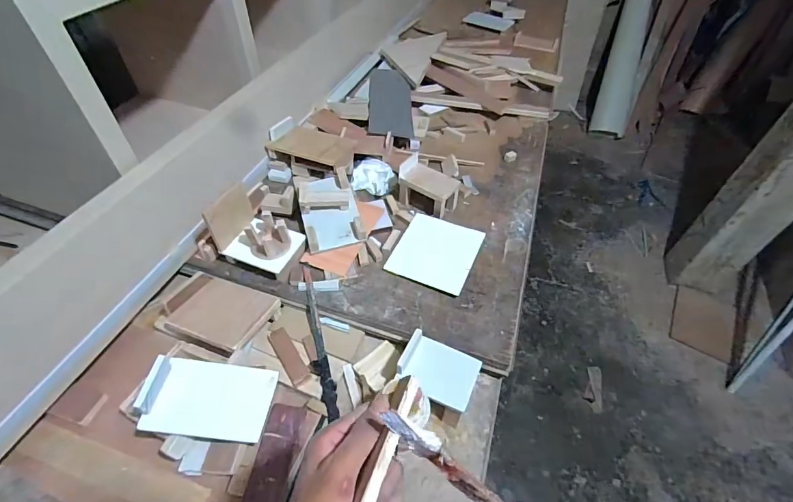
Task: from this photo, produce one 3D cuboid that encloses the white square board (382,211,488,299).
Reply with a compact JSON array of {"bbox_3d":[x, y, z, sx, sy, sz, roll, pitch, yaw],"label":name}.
[{"bbox_3d":[0.080,0.000,0.785,0.154,0.005,0.164,20,58,17],"label":"white square board"}]

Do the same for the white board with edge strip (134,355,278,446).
[{"bbox_3d":[-0.270,0.216,0.559,0.168,0.030,0.103,13,71,-15],"label":"white board with edge strip"}]

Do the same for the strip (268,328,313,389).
[{"bbox_3d":[-0.188,0.183,0.677,0.034,0.010,0.115,-27,55,-24],"label":"strip"}]

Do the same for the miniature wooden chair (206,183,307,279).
[{"bbox_3d":[-0.256,-0.033,0.722,0.141,0.116,0.113,23,51,17],"label":"miniature wooden chair"}]

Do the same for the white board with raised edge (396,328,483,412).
[{"bbox_3d":[0.068,0.189,0.617,0.119,0.040,0.093,21,51,15],"label":"white board with raised edge"}]

